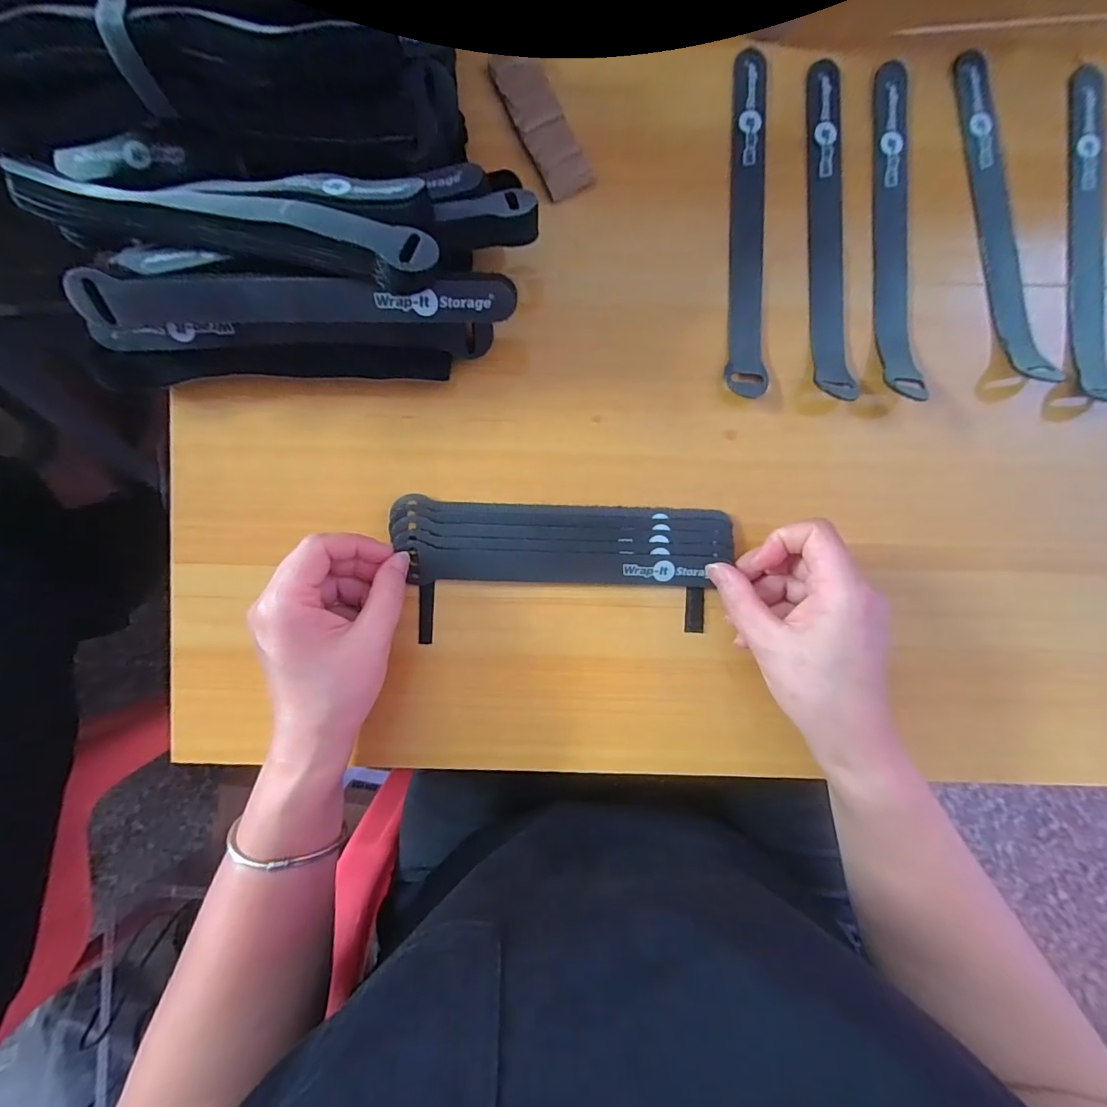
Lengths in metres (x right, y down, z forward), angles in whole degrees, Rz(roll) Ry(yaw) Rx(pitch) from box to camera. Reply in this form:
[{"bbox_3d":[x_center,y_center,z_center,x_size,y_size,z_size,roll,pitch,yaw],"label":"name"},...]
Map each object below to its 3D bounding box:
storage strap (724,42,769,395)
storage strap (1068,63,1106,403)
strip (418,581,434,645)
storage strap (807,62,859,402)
[{"bbox_3d":[0.118,-0.202,0.295,0.024,0.008,0.213,1,92,1],"label":"storage strap"},{"bbox_3d":[0.317,-0.188,0.282,0.021,0.026,0.207,2,92,1],"label":"storage strap"},{"bbox_3d":[-0.077,0.036,0.294,0.009,0.004,0.038,2,92,1],"label":"strip"},{"bbox_3d":[0.168,-0.196,0.289,0.023,0.021,0.212,1,92,1],"label":"storage strap"}]

